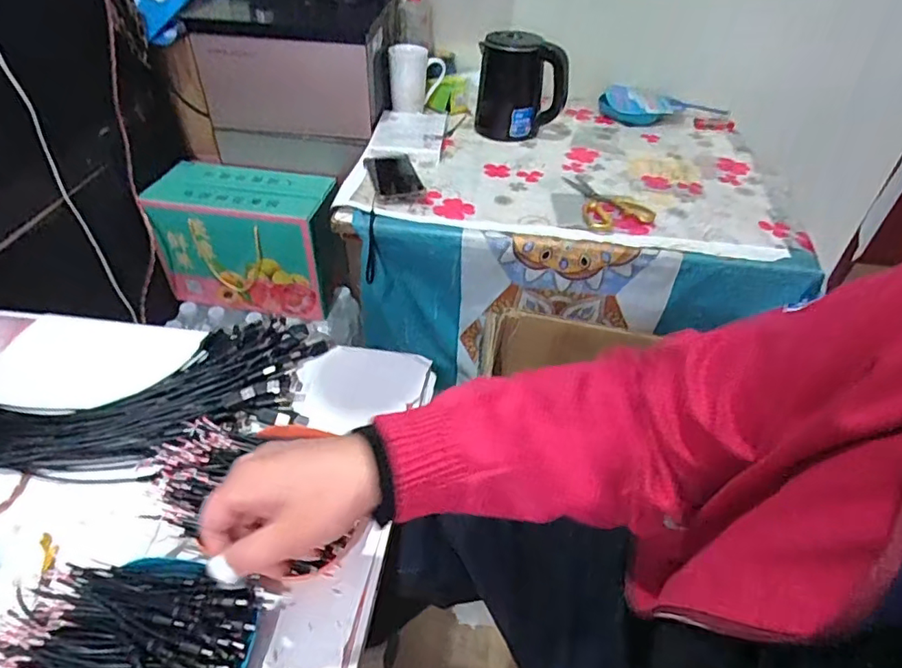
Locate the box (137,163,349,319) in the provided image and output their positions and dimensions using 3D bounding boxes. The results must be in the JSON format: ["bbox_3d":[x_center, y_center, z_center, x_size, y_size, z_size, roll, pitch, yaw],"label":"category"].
[{"bbox_3d":[-0.391,-0.189,1.107,0.321,0.242,0.160,8,43,5],"label":"box"}]

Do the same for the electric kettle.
[{"bbox_3d":[0.136,-0.483,1.060,0.165,0.180,0.127,5,43,2],"label":"electric kettle"}]

